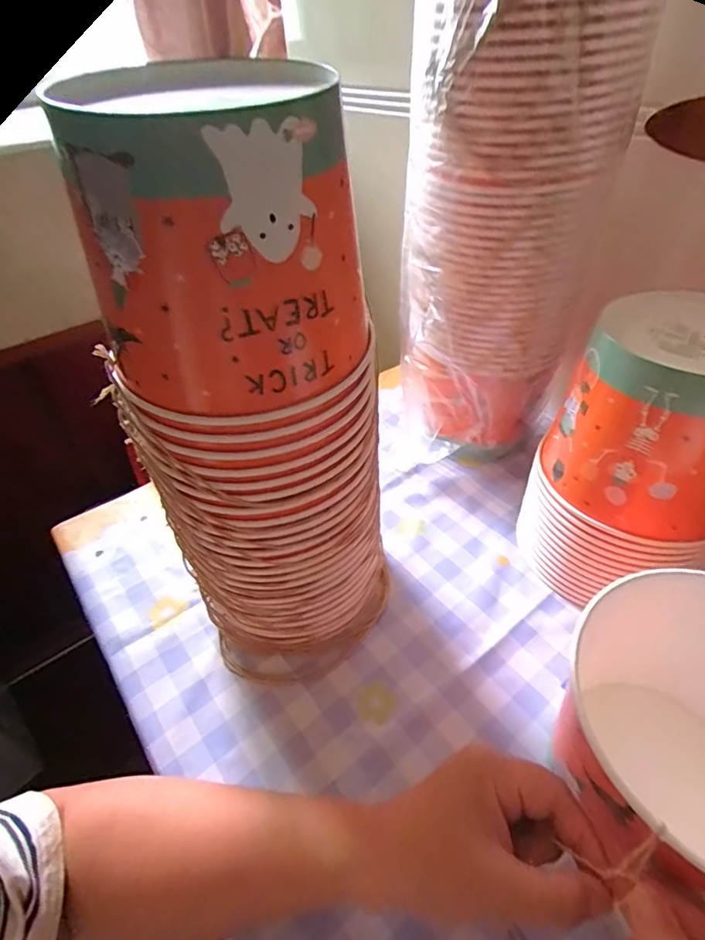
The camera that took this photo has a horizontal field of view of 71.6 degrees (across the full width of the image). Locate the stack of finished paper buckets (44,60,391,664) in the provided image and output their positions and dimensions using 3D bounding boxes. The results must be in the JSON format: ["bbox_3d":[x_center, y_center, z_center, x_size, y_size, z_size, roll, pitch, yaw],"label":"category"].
[{"bbox_3d":[-0.063,-0.023,0.329,0.141,0.381,0.125,-31,49,-26],"label":"stack of finished paper buckets"}]

